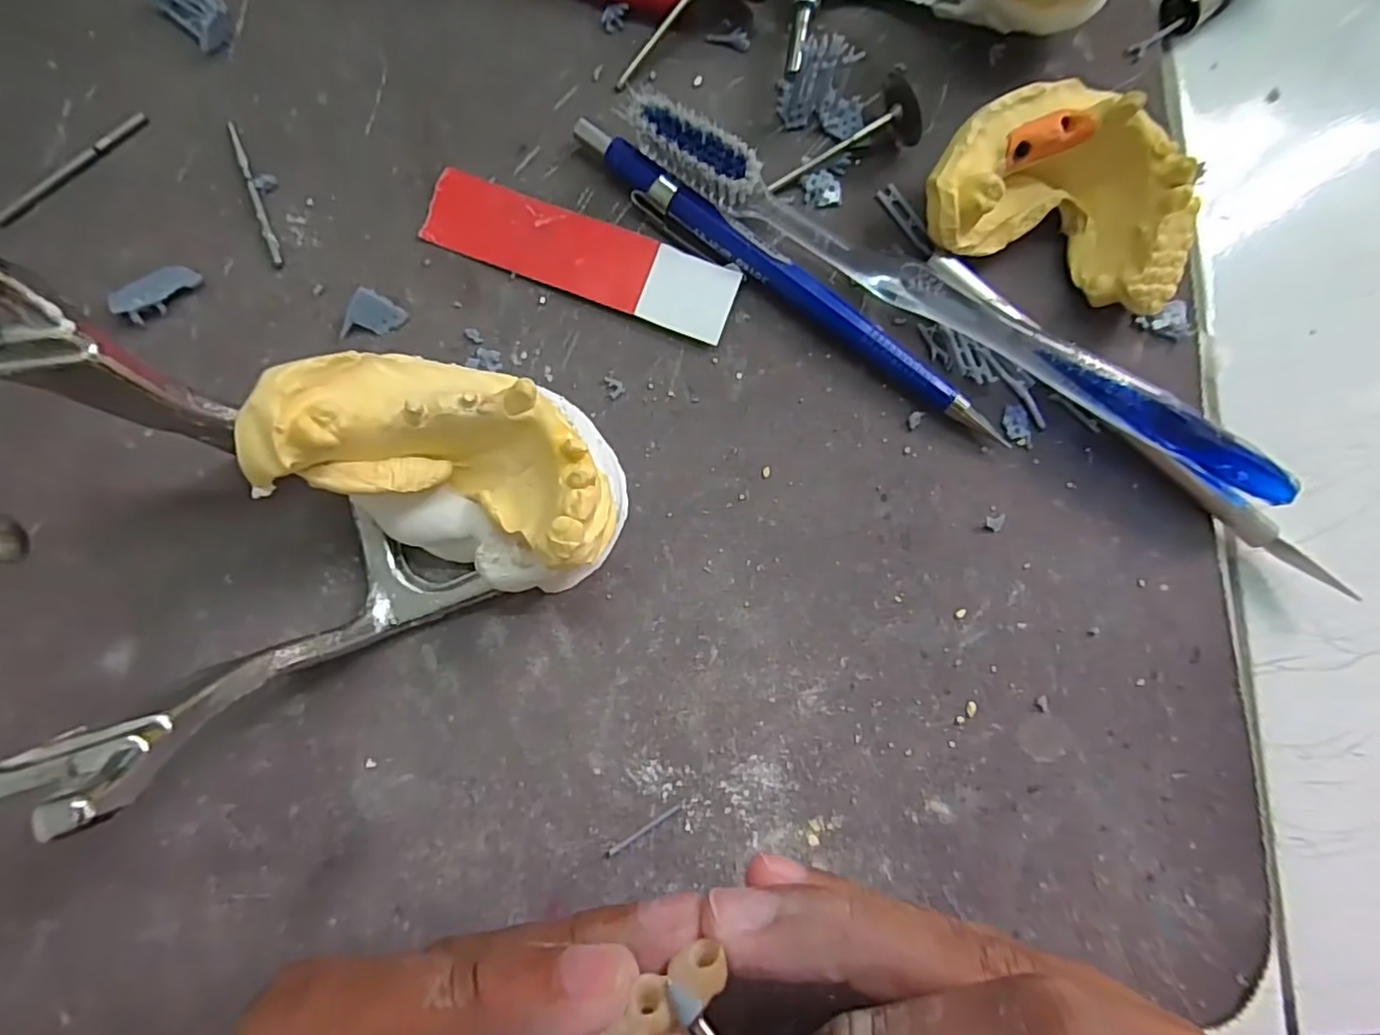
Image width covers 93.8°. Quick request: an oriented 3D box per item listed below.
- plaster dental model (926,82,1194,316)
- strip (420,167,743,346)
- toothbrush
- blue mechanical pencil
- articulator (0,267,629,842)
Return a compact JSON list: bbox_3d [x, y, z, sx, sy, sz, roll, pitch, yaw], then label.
[{"bbox_3d":[0.095,-0.083,0.168,0.067,0.030,0.043,16,82,-1],"label":"plaster dental model"},{"bbox_3d":[-0.029,-0.070,0.171,0.083,0.004,0.022,20,82,-1],"label":"strip"},{"bbox_3d":[0.068,-0.055,0.168,0.183,0.020,0.018,30,82,1],"label":"toothbrush"},{"bbox_3d":[0.025,-0.061,0.171,0.132,0.010,0.010,37,82,2],"label":"blue mechanical pencil"},{"bbox_3d":[-0.077,-0.006,0.127,0.111,0.067,0.080,-30,85,-7],"label":"articulator"}]

